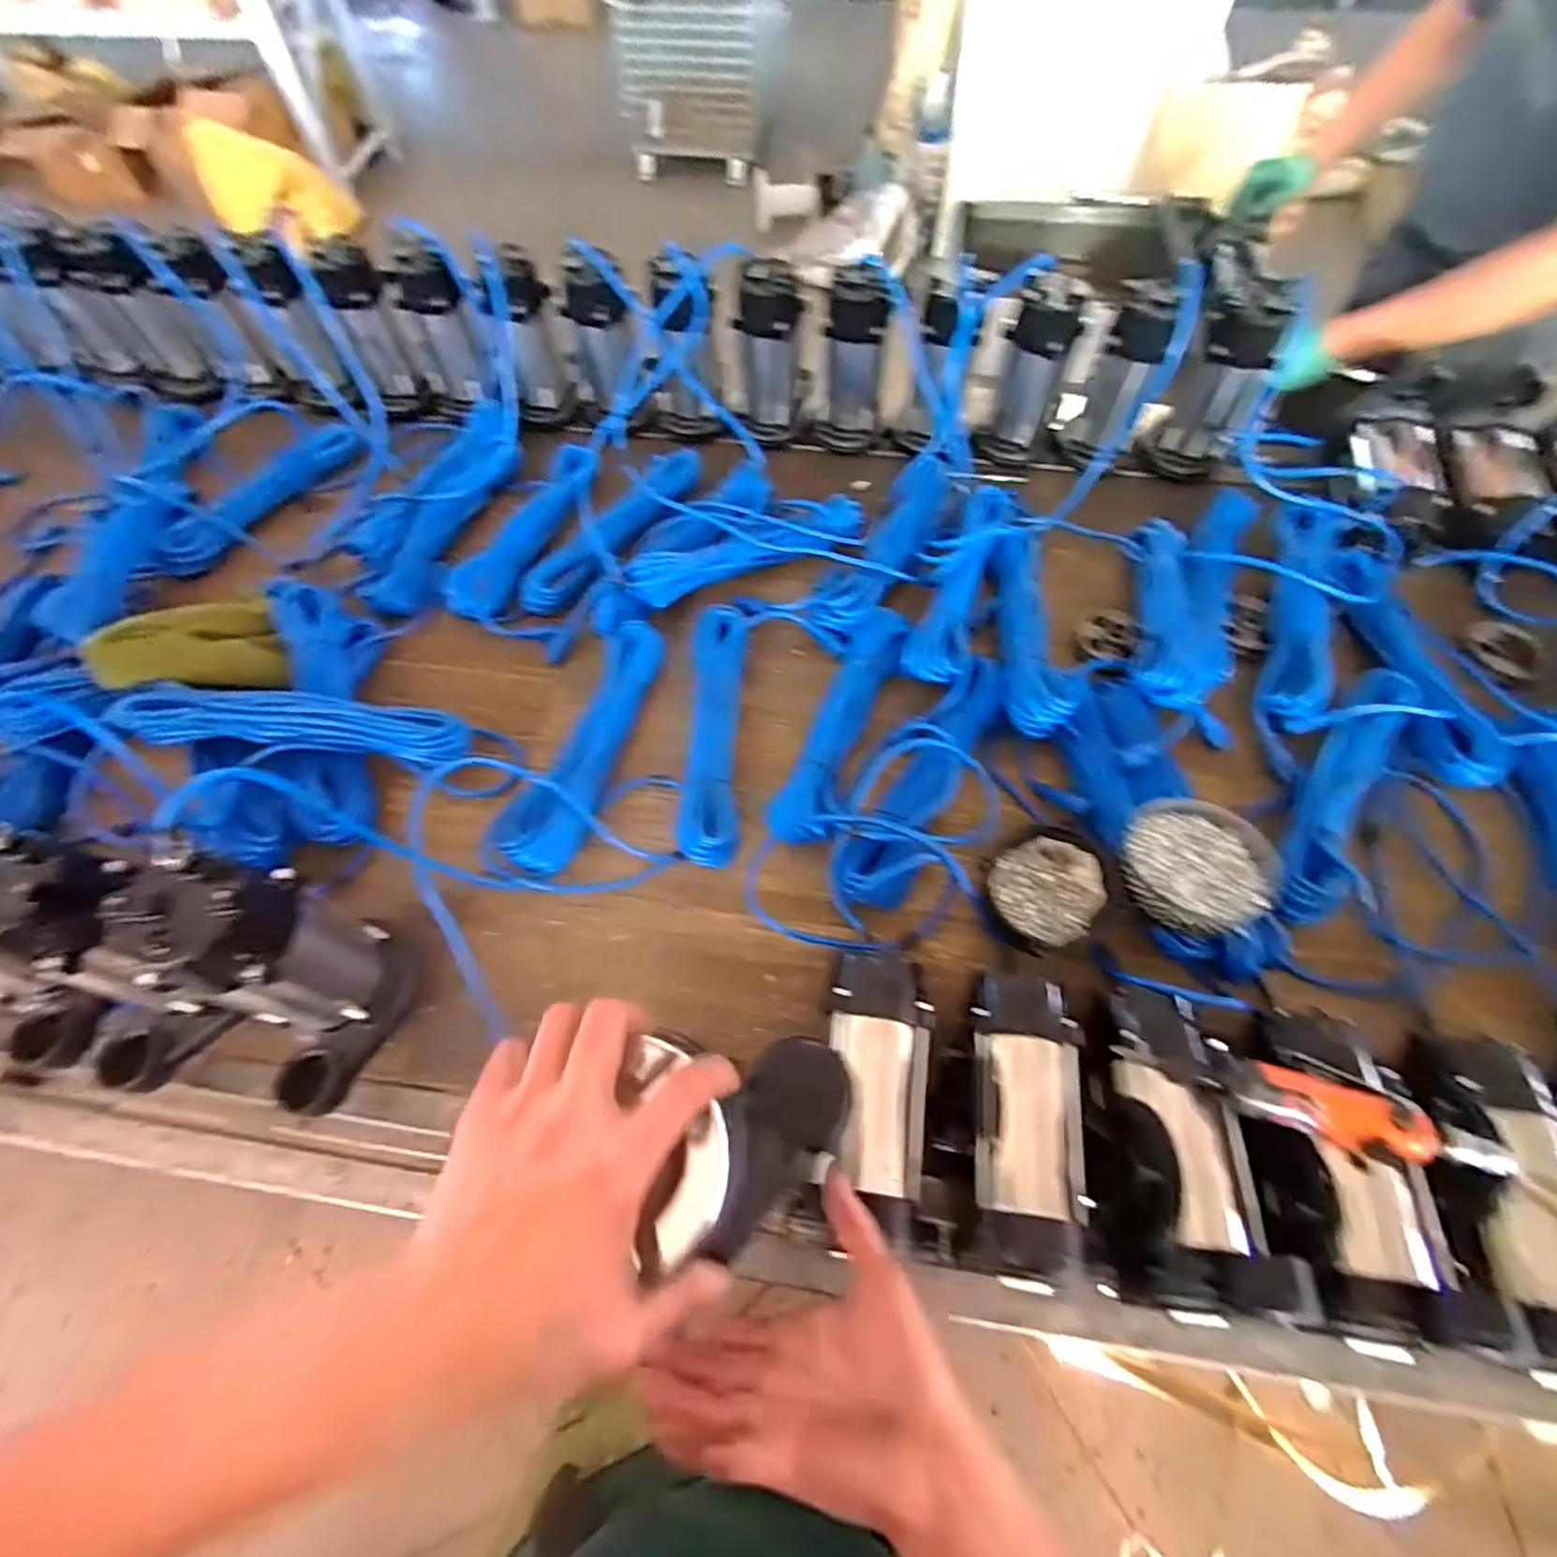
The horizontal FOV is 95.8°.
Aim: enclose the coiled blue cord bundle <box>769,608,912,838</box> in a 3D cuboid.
[{"bbox_3d":[0.077,-0.072,0.833,0.076,0.033,0.346,19,62,11],"label":"coiled blue cord bundle"}]

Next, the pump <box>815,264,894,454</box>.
[{"bbox_3d":[0.108,-0.621,1.057,0.094,0.266,0.092,7,60,5],"label":"pump"}]

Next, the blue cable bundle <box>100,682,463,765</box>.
[{"bbox_3d":[-0.537,-0.056,0.788,0.351,0.076,0.067,1,60,2],"label":"blue cable bundle"}]

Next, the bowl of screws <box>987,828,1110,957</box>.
[{"bbox_3d":[0.268,0.116,0.714,0.124,0.053,0.115,0,60,1],"label":"bowl of screws"}]

